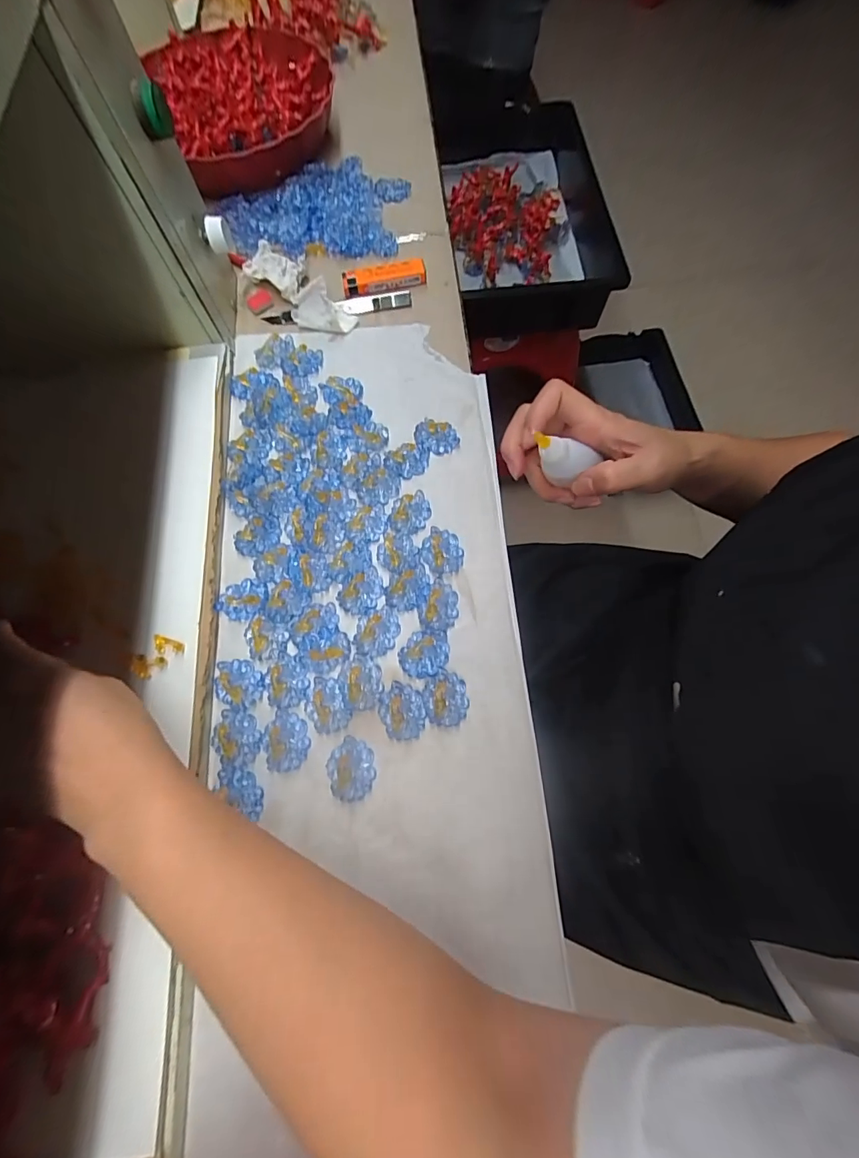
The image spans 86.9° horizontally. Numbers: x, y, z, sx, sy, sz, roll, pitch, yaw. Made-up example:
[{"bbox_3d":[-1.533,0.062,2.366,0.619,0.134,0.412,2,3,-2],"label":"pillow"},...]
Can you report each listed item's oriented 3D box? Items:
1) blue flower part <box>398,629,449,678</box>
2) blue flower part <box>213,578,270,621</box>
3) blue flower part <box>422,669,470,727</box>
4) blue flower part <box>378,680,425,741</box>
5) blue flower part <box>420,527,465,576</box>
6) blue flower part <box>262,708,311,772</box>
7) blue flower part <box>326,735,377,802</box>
[{"bbox_3d":[-0.004,0.052,0.318,0.035,0.010,0.031,-12,70,-2],"label":"blue flower part"},{"bbox_3d":[-0.137,0.014,0.335,0.038,0.009,0.031,5,70,4],"label":"blue flower part"},{"bbox_3d":[0.011,0.081,0.309,0.030,0.006,0.036,-9,70,-1],"label":"blue flower part"},{"bbox_3d":[-0.019,0.088,0.306,0.030,0.010,0.037,-12,70,-2],"label":"blue flower part"},{"bbox_3d":[0.010,-0.022,0.344,0.031,0.010,0.038,-7,70,-1],"label":"blue flower part"},{"bbox_3d":[-0.097,0.108,0.304,0.030,0.006,0.038,0,70,2],"label":"blue flower part"},{"bbox_3d":[-0.051,0.124,0.296,0.030,0.006,0.038,-11,70,-2],"label":"blue flower part"}]

